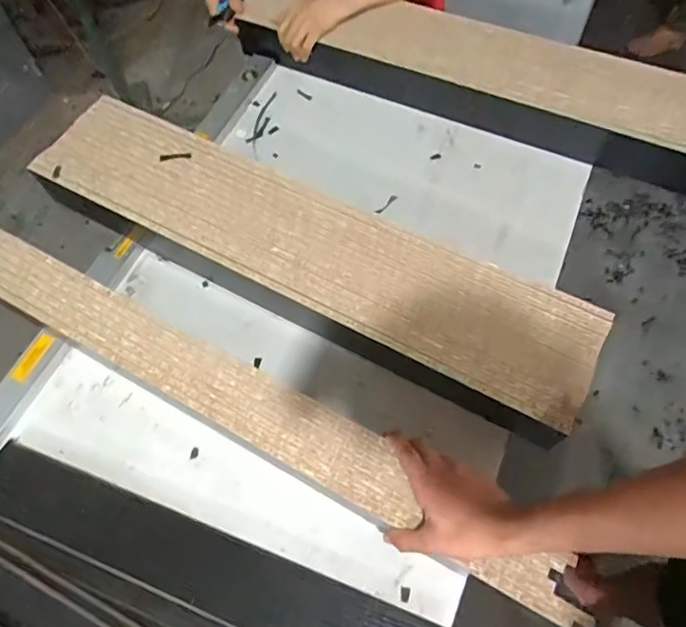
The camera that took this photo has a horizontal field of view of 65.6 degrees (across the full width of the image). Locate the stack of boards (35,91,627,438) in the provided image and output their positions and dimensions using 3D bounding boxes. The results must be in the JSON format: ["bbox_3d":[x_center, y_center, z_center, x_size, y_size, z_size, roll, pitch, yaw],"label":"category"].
[{"bbox_3d":[-0.069,-0.094,0.816,0.885,0.085,0.205,26,69,13],"label":"stack of boards"}]

